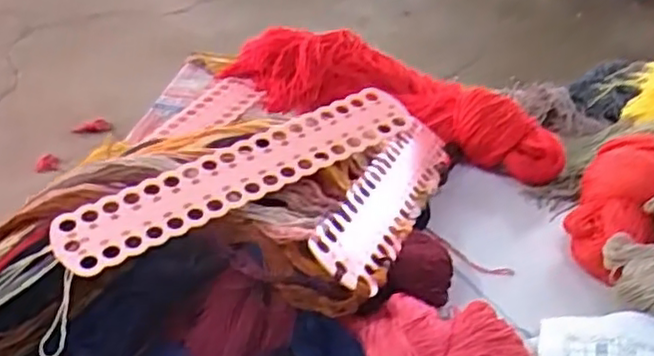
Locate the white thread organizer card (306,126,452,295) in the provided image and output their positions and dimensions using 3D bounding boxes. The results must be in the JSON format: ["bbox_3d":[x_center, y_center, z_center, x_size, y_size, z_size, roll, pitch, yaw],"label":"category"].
[{"bbox_3d":[0.054,0.009,0.575,0.054,0.008,0.270,44,33,-3],"label":"white thread organizer card"}]

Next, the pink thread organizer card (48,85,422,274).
[{"bbox_3d":[-0.064,-0.007,0.537,0.290,0.009,0.062,-25,61,-25],"label":"pink thread organizer card"}]

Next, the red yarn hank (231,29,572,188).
[{"bbox_3d":[0.055,-0.100,0.756,0.412,0.071,0.107,18,40,18],"label":"red yarn hank"}]

